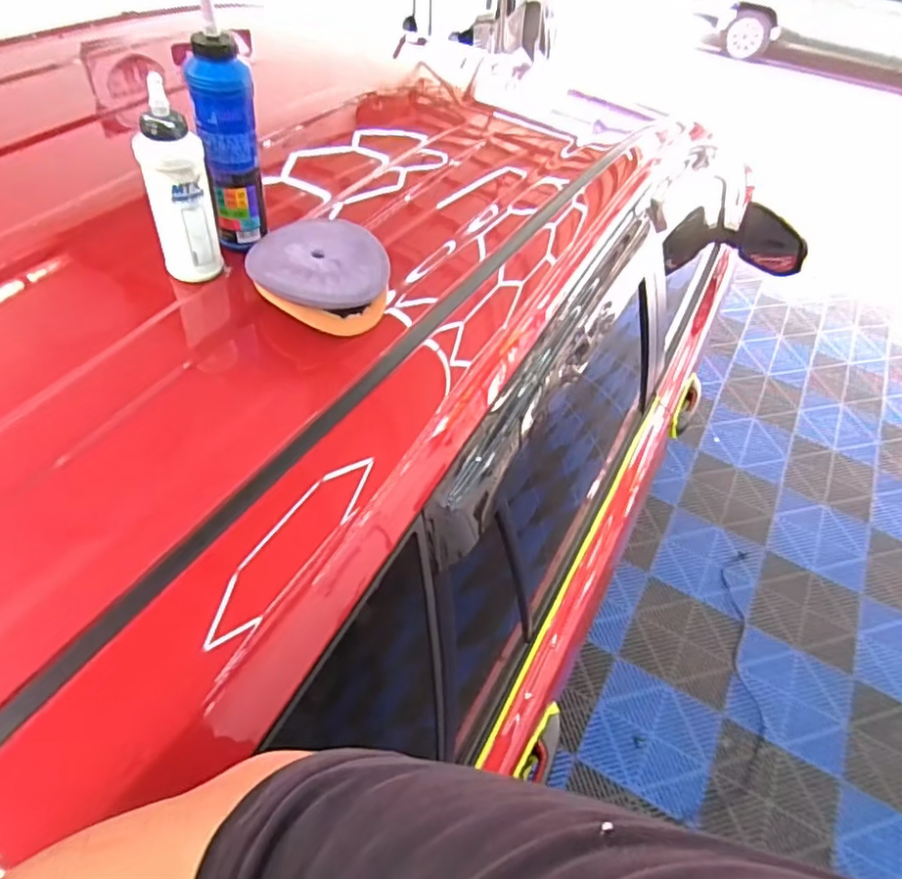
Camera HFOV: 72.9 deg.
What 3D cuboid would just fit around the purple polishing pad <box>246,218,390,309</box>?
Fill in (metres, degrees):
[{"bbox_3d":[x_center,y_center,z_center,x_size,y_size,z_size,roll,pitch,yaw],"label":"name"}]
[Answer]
[{"bbox_3d":[-0.138,-0.196,0.663,0.134,0.032,0.146,11,48,5],"label":"purple polishing pad"}]

